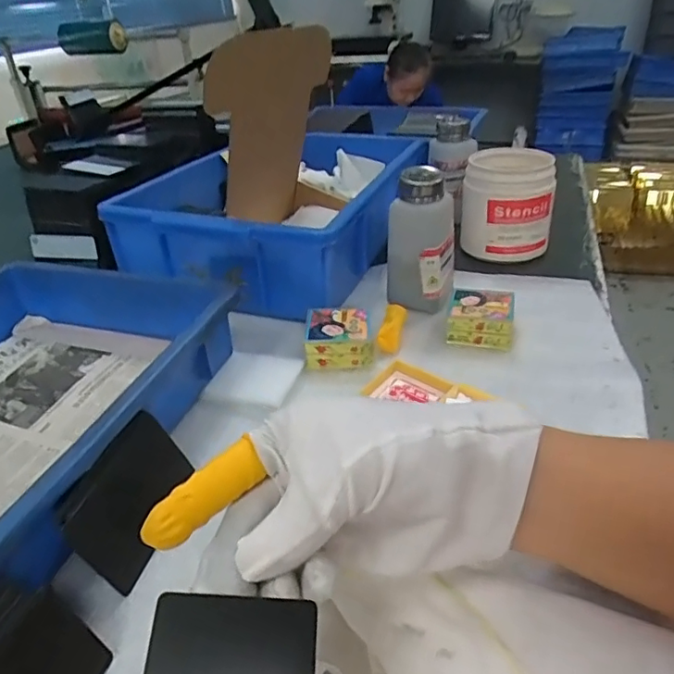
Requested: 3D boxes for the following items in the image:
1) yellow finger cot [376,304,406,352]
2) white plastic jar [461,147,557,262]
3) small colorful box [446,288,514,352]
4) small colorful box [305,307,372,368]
[{"bbox_3d":[0.049,-0.010,0.498,0.019,0.013,0.057,8,48,15],"label":"yellow finger cot"},{"bbox_3d":[0.190,-0.147,0.626,0.096,0.104,0.086,6,34,14],"label":"white plastic jar"},{"bbox_3d":[0.127,-0.016,0.496,0.053,0.033,0.051,6,34,14],"label":"small colorful box"},{"bbox_3d":[0.001,-0.001,0.478,0.053,0.026,0.052,-2,33,2],"label":"small colorful box"}]

